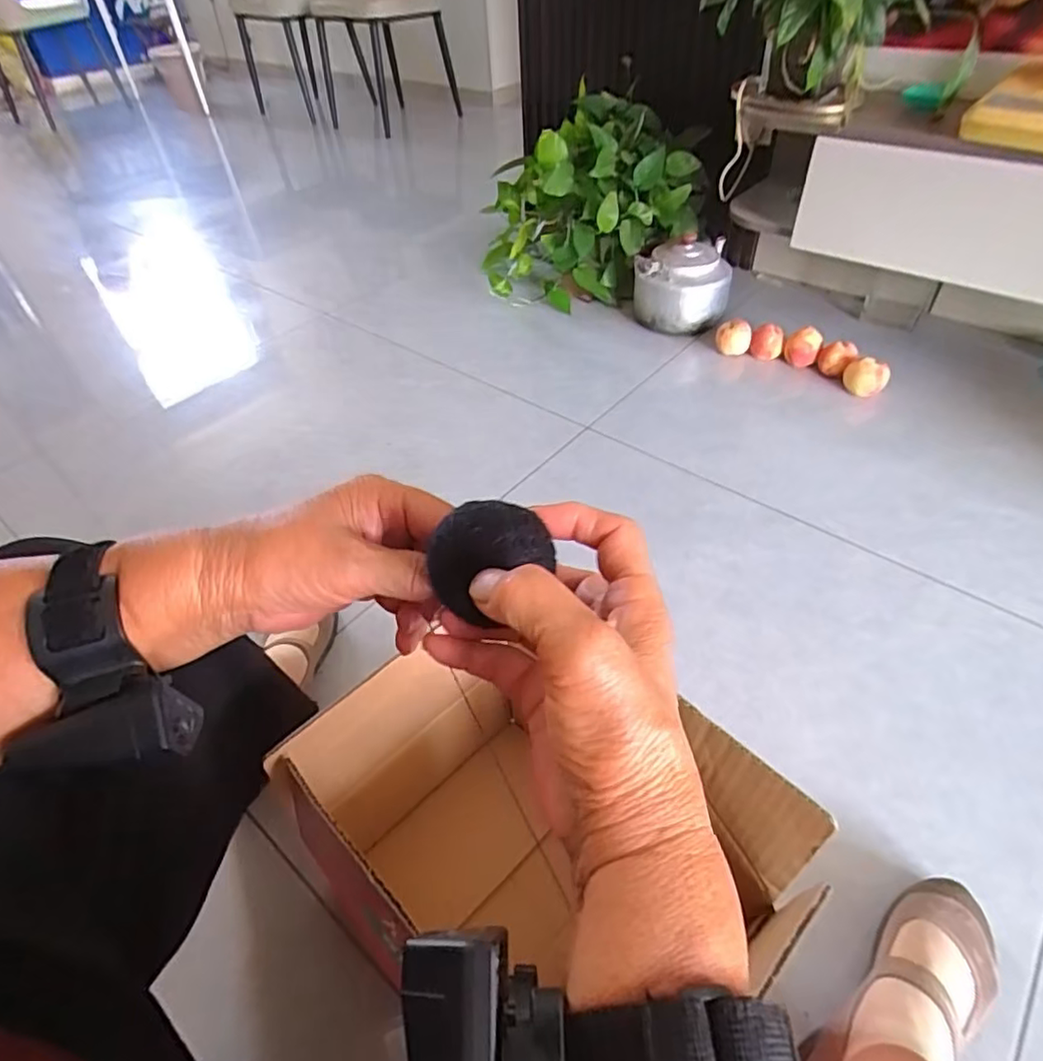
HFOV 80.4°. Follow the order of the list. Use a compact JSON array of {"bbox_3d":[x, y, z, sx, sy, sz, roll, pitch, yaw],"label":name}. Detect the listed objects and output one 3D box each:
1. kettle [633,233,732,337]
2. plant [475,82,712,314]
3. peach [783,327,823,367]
[{"bbox_3d":[0.352,-0.544,1.366,0.199,0.181,0.224,7,47,11],"label":"kettle"},{"bbox_3d":[0.149,-0.776,1.490,0.525,0.374,0.403,7,47,12],"label":"plant"},{"bbox_3d":[0.567,-0.365,1.247,0.067,0.069,0.067,16,49,20],"label":"peach"}]

